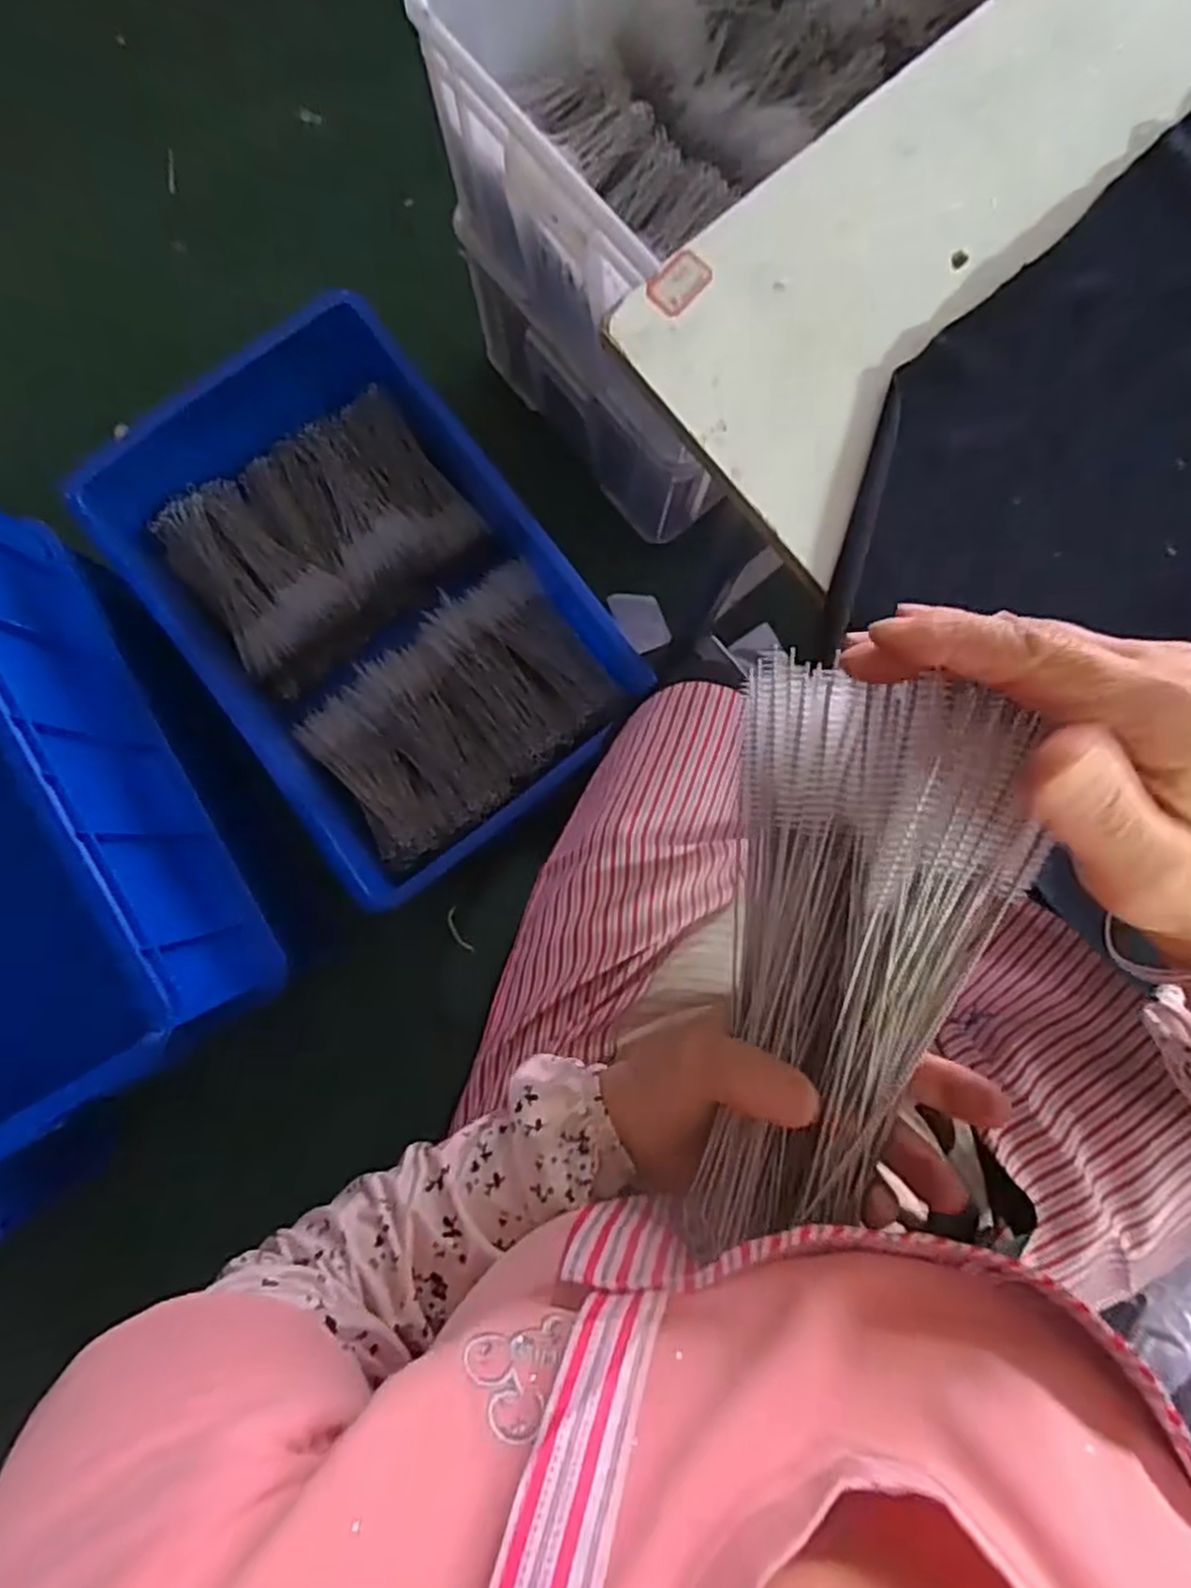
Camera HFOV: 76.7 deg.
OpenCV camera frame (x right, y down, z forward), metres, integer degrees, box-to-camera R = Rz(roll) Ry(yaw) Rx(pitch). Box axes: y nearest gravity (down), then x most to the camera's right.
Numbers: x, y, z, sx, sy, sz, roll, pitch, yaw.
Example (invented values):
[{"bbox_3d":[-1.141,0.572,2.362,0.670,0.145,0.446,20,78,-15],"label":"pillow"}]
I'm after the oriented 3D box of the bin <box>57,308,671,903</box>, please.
[{"bbox_3d":[-0.269,-0.220,0.934,0.396,0.181,0.595,-37,88,-1],"label":"bin"}]

